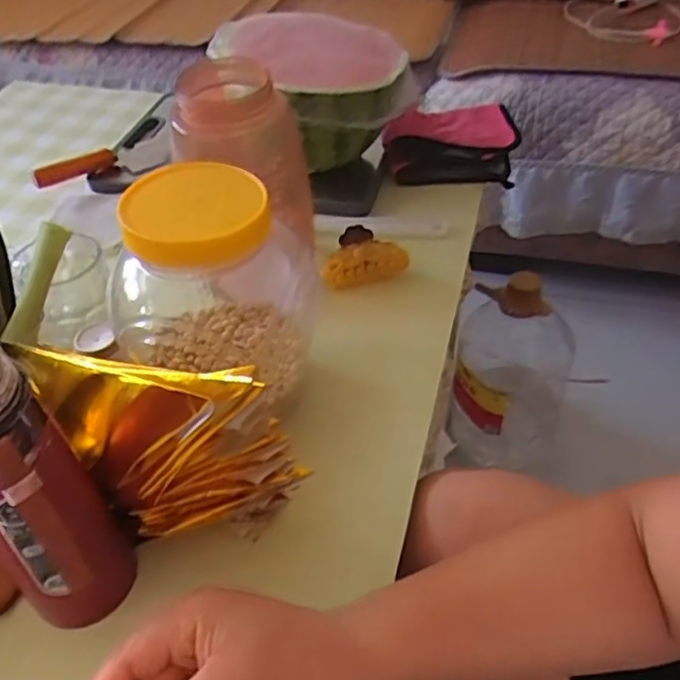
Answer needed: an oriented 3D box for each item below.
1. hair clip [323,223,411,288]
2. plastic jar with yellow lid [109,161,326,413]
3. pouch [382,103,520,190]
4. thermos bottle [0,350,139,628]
[{"bbox_3d":[0.022,-0.079,0.656,0.080,0.047,0.049,-13,44,-9],"label":"hair clip"},{"bbox_3d":[-0.094,-0.036,0.476,0.111,0.166,0.121,-2,44,2],"label":"plastic jar with yellow lid"},{"bbox_3d":[0.137,-0.248,0.816,0.164,0.047,0.160,0,44,4],"label":"pouch"},{"bbox_3d":[-0.167,0.083,0.362,0.063,0.206,0.065,-30,49,-24],"label":"thermos bottle"}]

